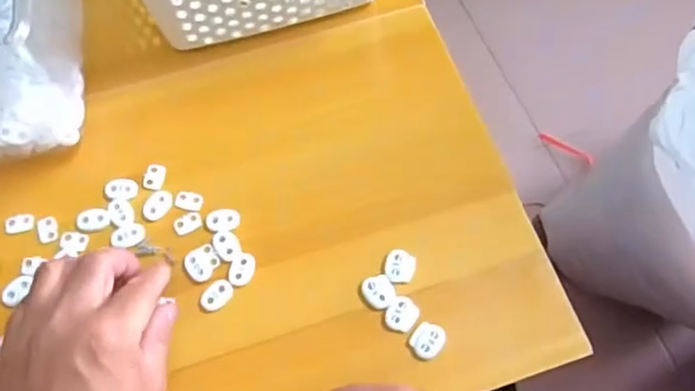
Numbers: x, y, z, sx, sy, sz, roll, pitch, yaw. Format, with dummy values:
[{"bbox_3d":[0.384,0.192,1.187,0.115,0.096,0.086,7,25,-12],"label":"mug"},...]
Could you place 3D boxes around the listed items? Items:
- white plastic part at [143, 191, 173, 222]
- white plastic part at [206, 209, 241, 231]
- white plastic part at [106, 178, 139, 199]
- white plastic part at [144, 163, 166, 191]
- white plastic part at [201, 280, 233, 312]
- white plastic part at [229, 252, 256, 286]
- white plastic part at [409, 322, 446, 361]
[{"bbox_3d":[-0.135,0.007,0.430,0.015,0.005,0.023,26,69,12],"label":"white plastic part"},{"bbox_3d":[-0.087,0.017,0.424,0.023,0.004,0.016,2,66,1],"label":"white plastic part"},{"bbox_3d":[-0.161,-0.005,0.434,0.022,0.004,0.017,6,66,3],"label":"white plastic part"},{"bbox_3d":[-0.140,-0.013,0.442,0.012,0.006,0.020,10,66,5],"label":"white plastic part"},{"bbox_3d":[-0.087,0.066,0.404,0.016,0.004,0.022,41,72,17],"label":"white plastic part"},{"bbox_3d":[-0.071,0.049,0.410,0.016,0.004,0.023,16,67,8],"label":"white plastic part"},{"bbox_3d":[0.052,0.093,0.390,0.020,0.004,0.022,34,70,15],"label":"white plastic part"}]

